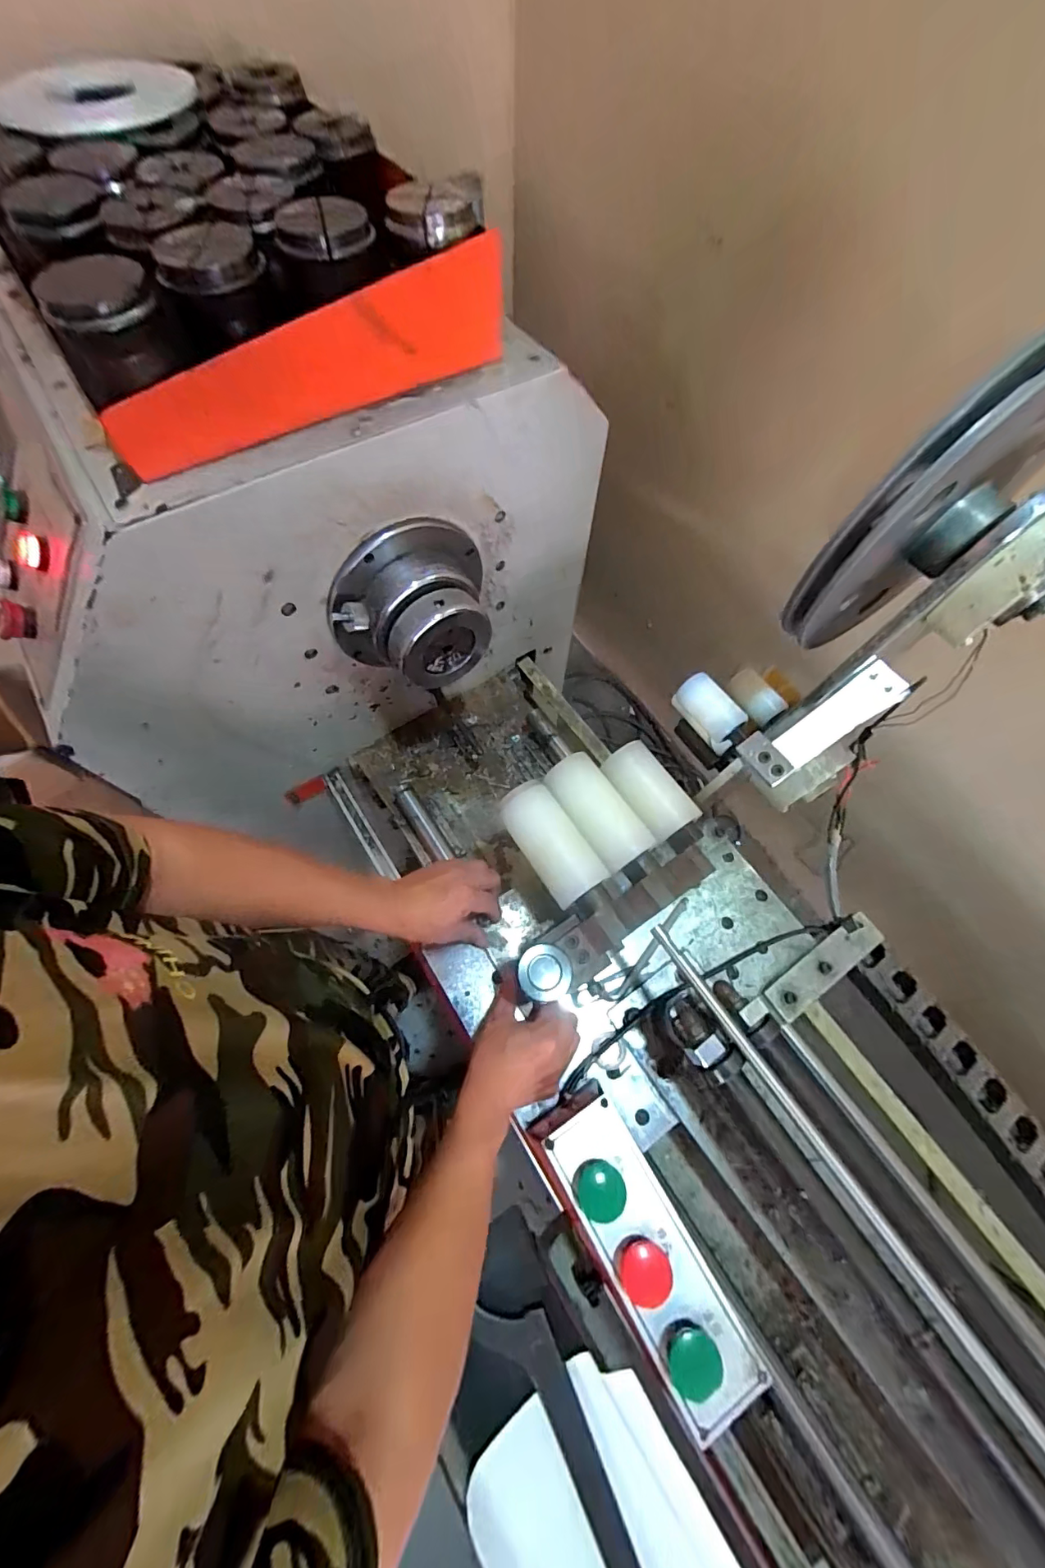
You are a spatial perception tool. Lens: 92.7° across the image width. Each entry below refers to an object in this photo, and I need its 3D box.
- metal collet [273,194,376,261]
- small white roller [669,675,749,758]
[{"bbox_3d":[-0.145,-0.408,0.363,0.068,0.014,0.072,-13,67,-7],"label":"metal collet"},{"bbox_3d":[0.166,-0.064,0.444,0.036,0.030,0.066,-35,72,-15],"label":"small white roller"}]

